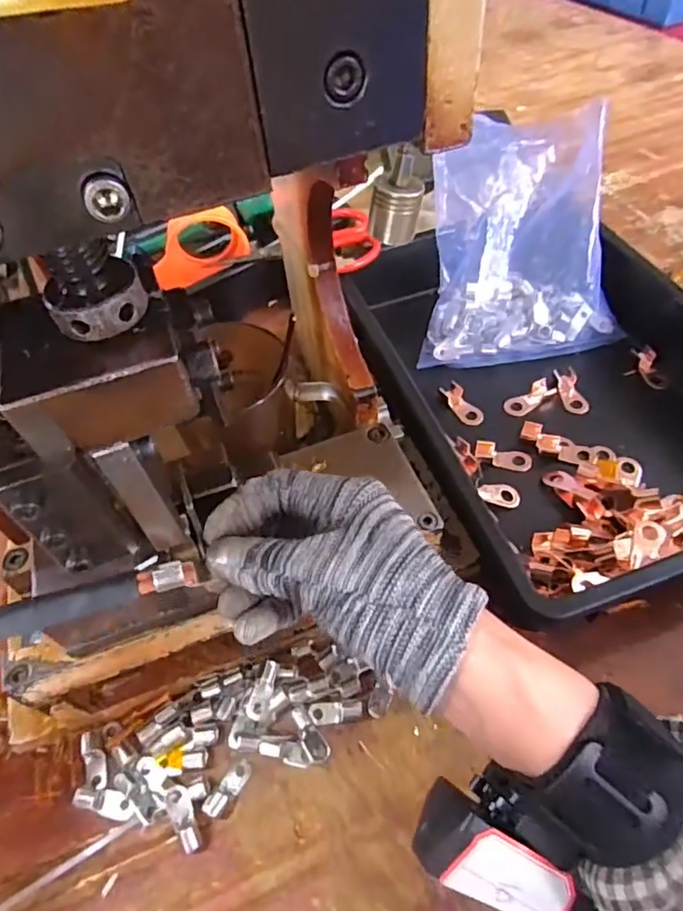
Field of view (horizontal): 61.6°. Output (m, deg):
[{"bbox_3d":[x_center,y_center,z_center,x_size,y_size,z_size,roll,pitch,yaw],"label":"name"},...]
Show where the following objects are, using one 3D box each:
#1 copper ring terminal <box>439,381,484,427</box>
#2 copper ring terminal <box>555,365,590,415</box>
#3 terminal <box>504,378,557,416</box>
[{"bbox_3d":[0.101,-0.043,0.474,0.020,0.007,0.044,-28,55,-15],"label":"copper ring terminal"},{"bbox_3d":[0.190,-0.052,0.474,0.021,0.008,0.042,-12,69,-4],"label":"copper ring terminal"},{"bbox_3d":[0.155,-0.048,0.472,0.045,0.007,0.019,-26,55,-14],"label":"terminal"}]

